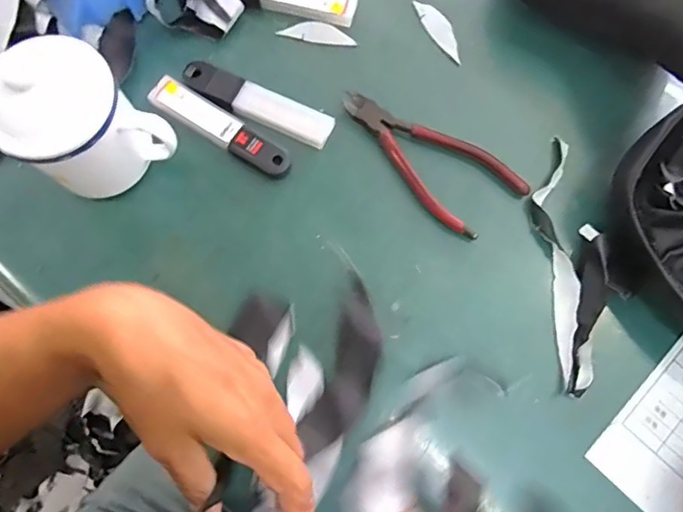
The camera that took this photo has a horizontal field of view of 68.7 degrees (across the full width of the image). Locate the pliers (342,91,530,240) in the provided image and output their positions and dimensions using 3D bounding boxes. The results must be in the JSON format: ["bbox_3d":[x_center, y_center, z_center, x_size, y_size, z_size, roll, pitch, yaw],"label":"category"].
[{"bbox_3d":[0.064,-0.078,0.389,0.152,0.011,0.064,39,79,9],"label":"pliers"}]

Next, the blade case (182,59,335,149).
[{"bbox_3d":[-0.069,-0.123,0.403,0.128,0.009,0.032,25,77,6],"label":"blade case"}]

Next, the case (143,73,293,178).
[{"bbox_3d":[-0.095,-0.101,0.395,0.126,0.009,0.026,31,78,7],"label":"case"}]

